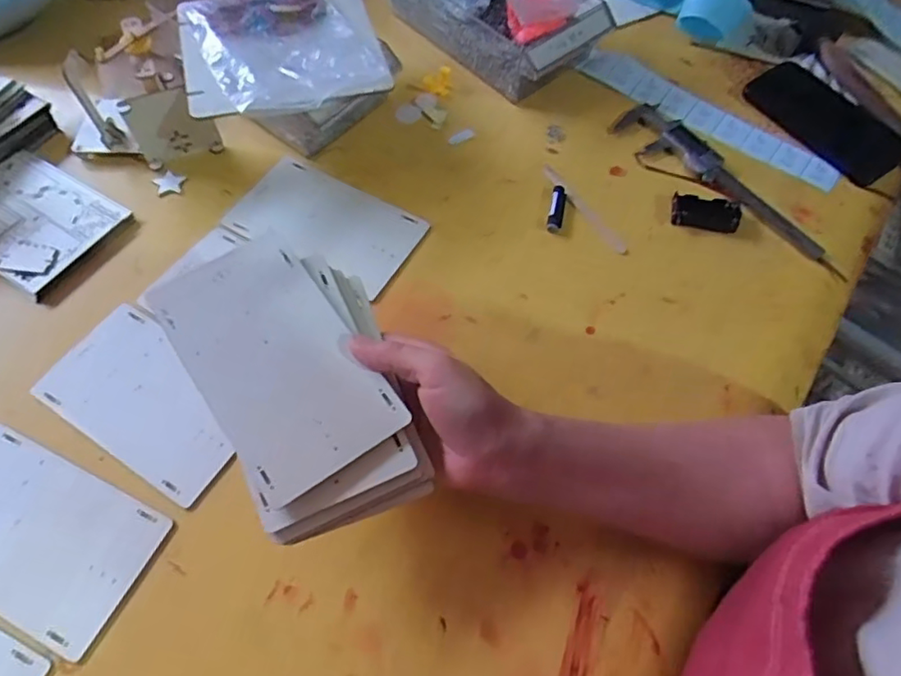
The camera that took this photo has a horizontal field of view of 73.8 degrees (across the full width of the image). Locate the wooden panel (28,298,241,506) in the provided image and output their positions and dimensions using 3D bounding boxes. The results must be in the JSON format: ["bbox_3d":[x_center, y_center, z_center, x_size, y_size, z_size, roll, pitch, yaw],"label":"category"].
[{"bbox_3d":[-0.234,0.046,0.468,0.170,0.008,0.096,29,70,16],"label":"wooden panel"}]

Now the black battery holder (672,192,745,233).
[{"bbox_3d":[0.239,-0.117,0.560,0.064,0.009,0.037,9,61,4],"label":"black battery holder"}]

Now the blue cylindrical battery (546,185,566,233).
[{"bbox_3d":[0.100,-0.122,0.562,0.013,0.011,0.054,10,61,5],"label":"blue cylindrical battery"}]

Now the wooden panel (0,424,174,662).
[{"bbox_3d":[-0.292,0.136,0.421,0.167,0.004,0.099,23,63,12],"label":"wooden panel"}]

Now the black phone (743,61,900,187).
[{"bbox_3d":[0.386,-0.228,0.619,0.085,0.008,0.164,-29,65,-16],"label":"black phone"}]

